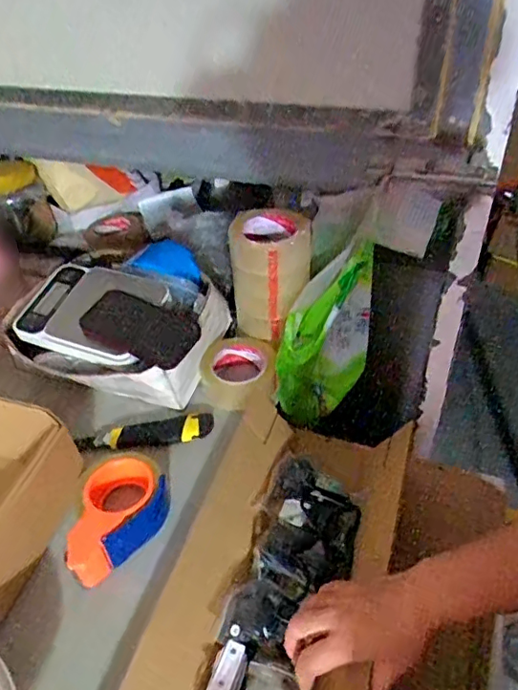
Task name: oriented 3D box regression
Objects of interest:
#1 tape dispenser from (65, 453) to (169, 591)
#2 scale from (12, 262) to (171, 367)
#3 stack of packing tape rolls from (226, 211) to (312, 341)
[{"bbox_3d":[-0.170,0.202,0.636,0.094,0.066,0.145,25,49,28],"label":"tape dispenser"},{"bbox_3d":[-0.250,-0.055,0.819,0.213,0.015,0.161,12,57,19],"label":"scale"},{"bbox_3d":[0.020,-0.095,0.825,0.116,0.167,0.111,-2,42,2],"label":"stack of packing tape rolls"}]

